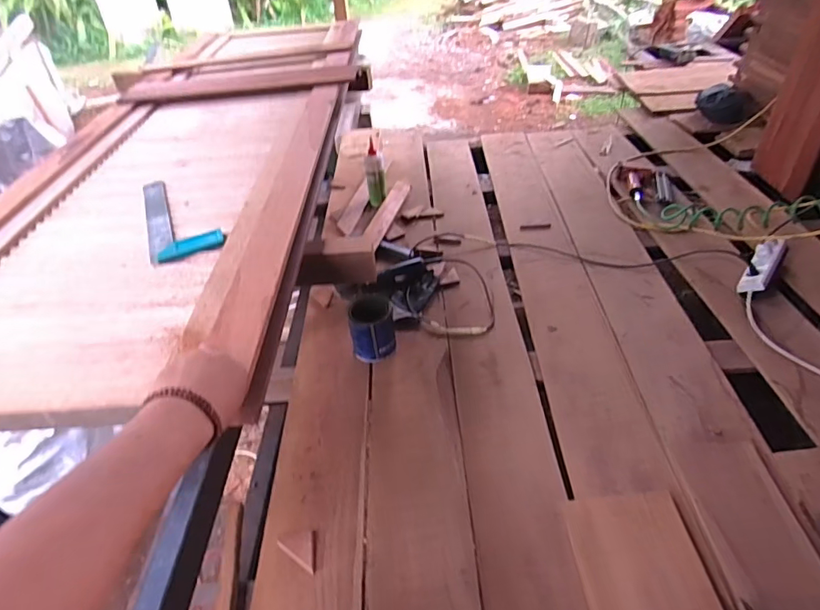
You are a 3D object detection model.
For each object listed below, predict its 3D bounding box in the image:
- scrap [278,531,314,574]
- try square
[{"bbox_3d":[-0.206,0.454,0.900,0.062,0.004,0.076,-13,44,-6],"label":"scrap"},{"bbox_3d":[-0.401,-0.164,0.860,0.113,0.013,0.297,-21,45,-14],"label":"try square"}]

